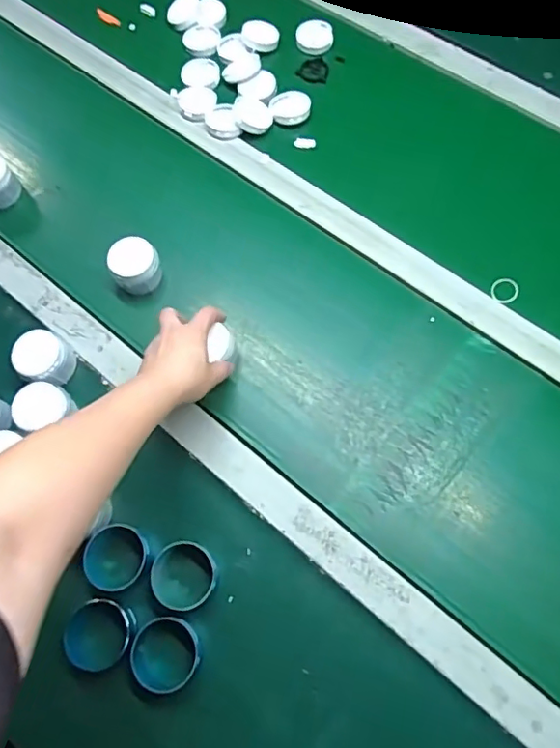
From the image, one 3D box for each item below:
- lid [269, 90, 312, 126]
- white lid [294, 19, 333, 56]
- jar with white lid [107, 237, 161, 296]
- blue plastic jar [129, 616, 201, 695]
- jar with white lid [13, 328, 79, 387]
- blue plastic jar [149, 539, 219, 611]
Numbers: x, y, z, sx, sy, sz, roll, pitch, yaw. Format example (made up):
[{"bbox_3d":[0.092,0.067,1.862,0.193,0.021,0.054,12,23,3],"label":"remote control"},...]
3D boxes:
[{"bbox_3d":[0.017,-0.415,0.856,0.061,0.019,0.052,-14,69,-3],"label":"lid"},{"bbox_3d":[0.057,-0.559,0.910,0.061,0.009,0.067,-1,69,2],"label":"white lid"},{"bbox_3d":[-0.193,-0.141,0.742,0.071,0.054,0.064,-25,70,-7],"label":"jar with white lid"},{"bbox_3d":[-0.120,0.294,0.581,0.066,0.035,0.067,-1,69,2],"label":"blue plastic jar"},{"bbox_3d":[-0.302,-0.020,0.704,0.074,0.050,0.070,-1,69,2],"label":"jar with white lid"},{"bbox_3d":[-0.105,0.225,0.611,0.069,0.026,0.069,-1,69,2],"label":"blue plastic jar"}]

